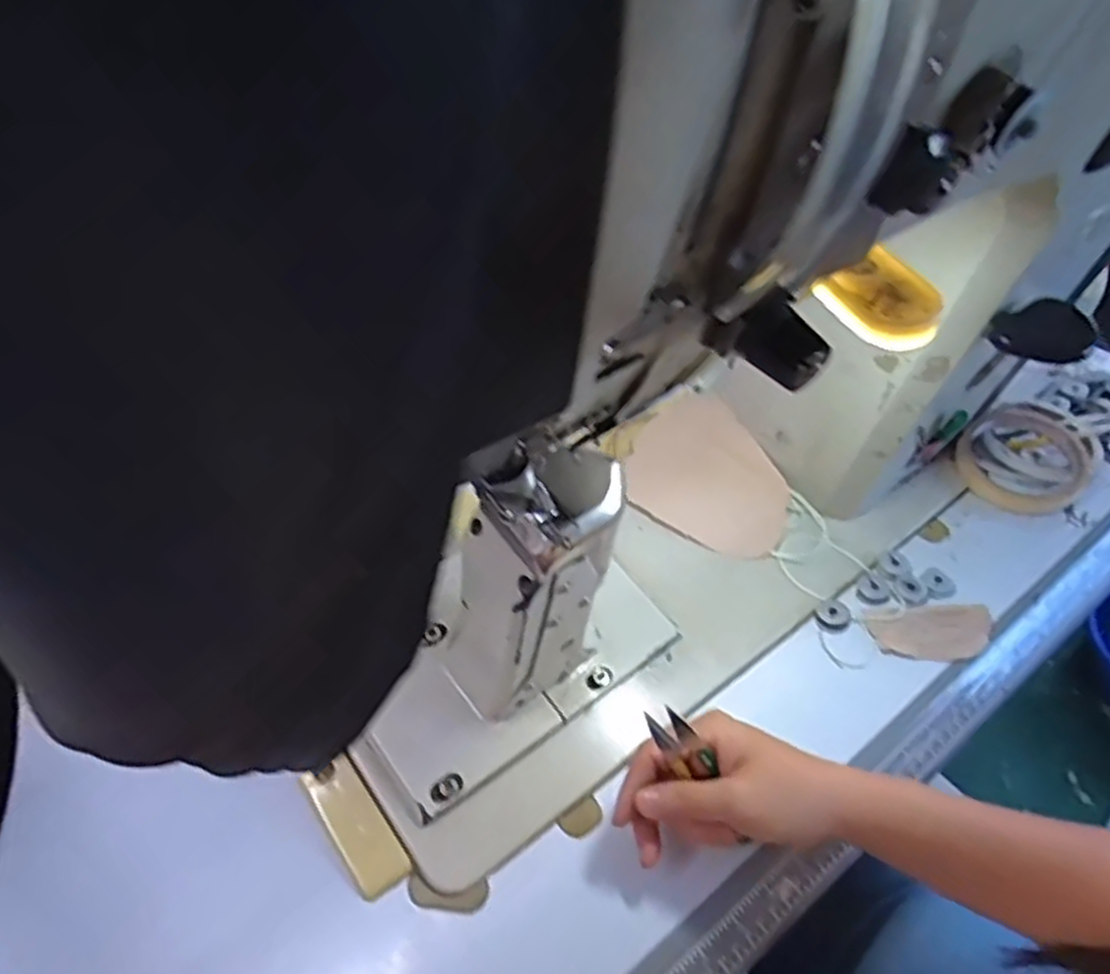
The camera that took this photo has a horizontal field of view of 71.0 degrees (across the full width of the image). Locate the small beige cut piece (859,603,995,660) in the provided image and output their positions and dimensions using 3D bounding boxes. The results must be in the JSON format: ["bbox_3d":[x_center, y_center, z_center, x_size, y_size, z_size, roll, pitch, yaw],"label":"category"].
[{"bbox_3d":[0.257,0.097,0.525,0.087,0.005,0.038,-4,49,-3],"label":"small beige cut piece"}]

